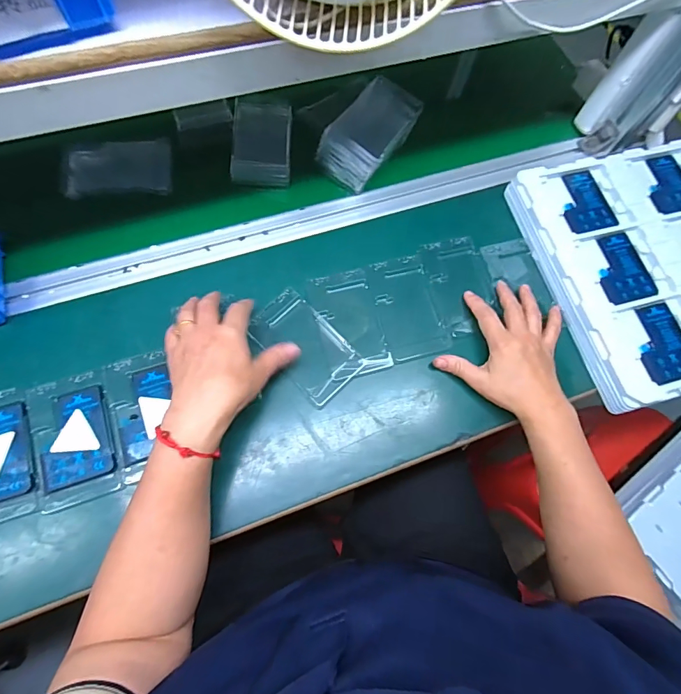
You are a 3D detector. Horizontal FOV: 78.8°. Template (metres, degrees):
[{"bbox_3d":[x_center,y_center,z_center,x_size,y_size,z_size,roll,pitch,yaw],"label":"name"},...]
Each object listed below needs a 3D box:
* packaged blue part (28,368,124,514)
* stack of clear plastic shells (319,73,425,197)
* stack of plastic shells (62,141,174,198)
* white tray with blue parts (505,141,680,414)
[{"bbox_3d":[-0.266,0.091,0.418,0.076,0.021,0.124,-15,71,-9],"label":"packaged blue part"},{"bbox_3d":[0.037,-0.276,0.542,0.081,0.058,0.132,34,71,9],"label":"stack of clear plastic shells"},{"bbox_3d":[-0.280,-0.227,0.534,0.124,0.029,0.071,-8,70,-7],"label":"stack of plastic shells"},{"bbox_3d":[0.399,-0.108,0.519,0.283,0.036,0.314,-14,71,-9],"label":"white tray with blue parts"}]

